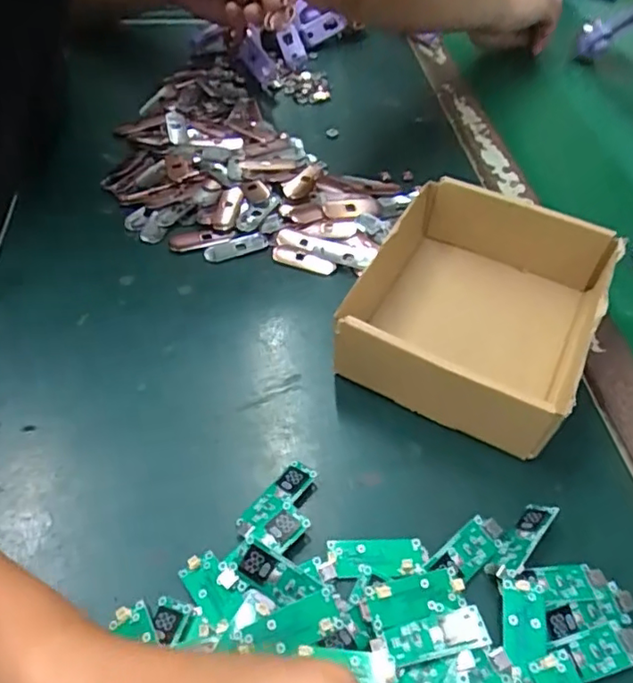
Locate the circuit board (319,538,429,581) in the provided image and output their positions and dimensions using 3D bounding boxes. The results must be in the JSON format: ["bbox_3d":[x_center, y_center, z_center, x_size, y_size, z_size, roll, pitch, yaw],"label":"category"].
[{"bbox_3d":[0.029,0.109,0.294,0.052,0.005,0.020,-2,49,-4],"label":"circuit board"}]

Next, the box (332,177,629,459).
[{"bbox_3d":[0.103,-0.024,0.377,0.135,0.057,0.160,24,53,17],"label":"box"}]

